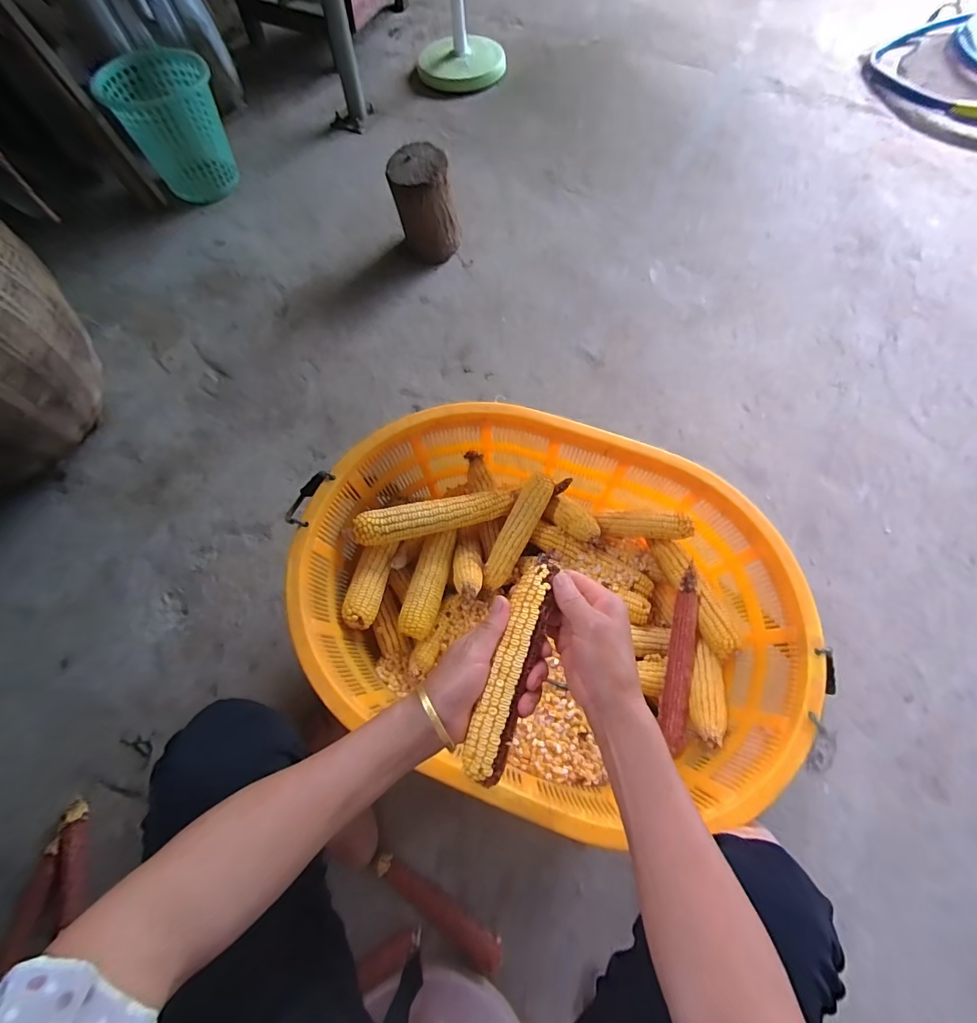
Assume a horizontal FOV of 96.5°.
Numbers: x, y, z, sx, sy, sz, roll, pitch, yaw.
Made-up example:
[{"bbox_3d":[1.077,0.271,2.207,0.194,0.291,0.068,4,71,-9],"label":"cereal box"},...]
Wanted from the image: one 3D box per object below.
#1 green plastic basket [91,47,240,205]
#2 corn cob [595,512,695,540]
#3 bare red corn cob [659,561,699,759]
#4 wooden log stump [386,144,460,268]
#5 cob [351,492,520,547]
[{"bbox_3d":[-0.907,-1.113,1.277,0.257,0.249,0.264,-17,68,-8],"label":"green plastic basket"},{"bbox_3d":[0.238,0.023,0.667,0.135,0.030,0.033,2,64,31],"label":"corn cob"},{"bbox_3d":[0.272,0.202,0.614,0.034,0.034,0.238,12,81,2],"label":"bare red corn cob"},{"bbox_3d":[-0.161,-0.792,1.148,0.160,0.228,0.137,-2,68,-3],"label":"wooden log stump"},{"bbox_3d":[-0.071,0.006,0.643,0.240,0.043,0.046,-13,68,-6],"label":"cob"}]

